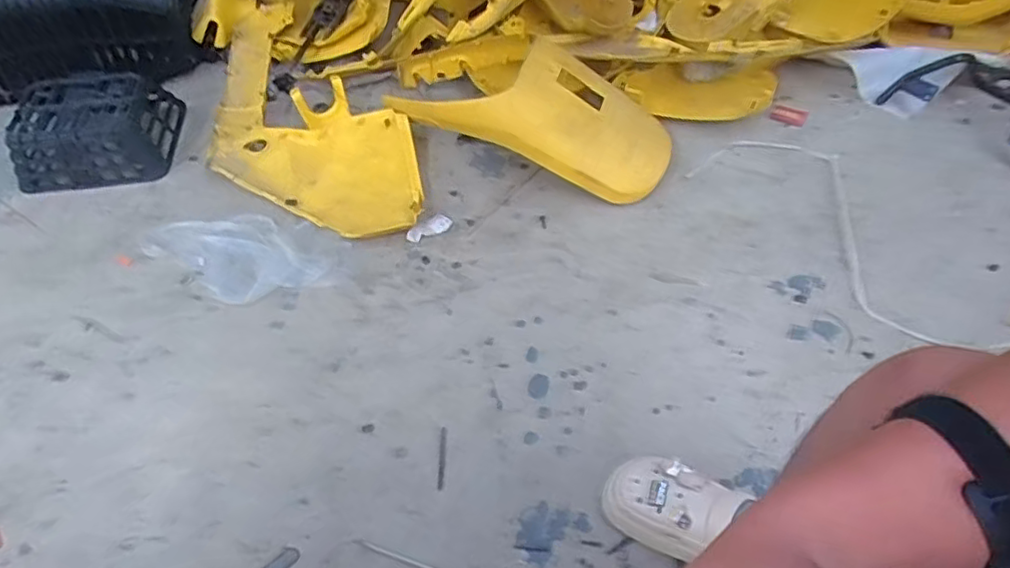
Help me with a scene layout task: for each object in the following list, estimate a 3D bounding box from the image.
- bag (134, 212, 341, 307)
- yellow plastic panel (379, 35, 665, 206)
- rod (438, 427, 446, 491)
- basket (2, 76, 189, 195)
[{"bbox_3d":[-0.499,-0.054,1.156,0.385,0.014,0.168,27,57,21],"label":"bag"},{"bbox_3d":[0.045,-0.344,1.218,0.567,0.186,0.245,10,53,10],"label":"yellow plastic panel"},{"bbox_3d":[-0.093,0.258,0.911,0.009,0.004,0.093,-1,54,2],"label":"rod"},{"bbox_3d":[-0.891,-0.335,1.324,0.314,0.110,0.232,-9,52,-5],"label":"basket"}]

